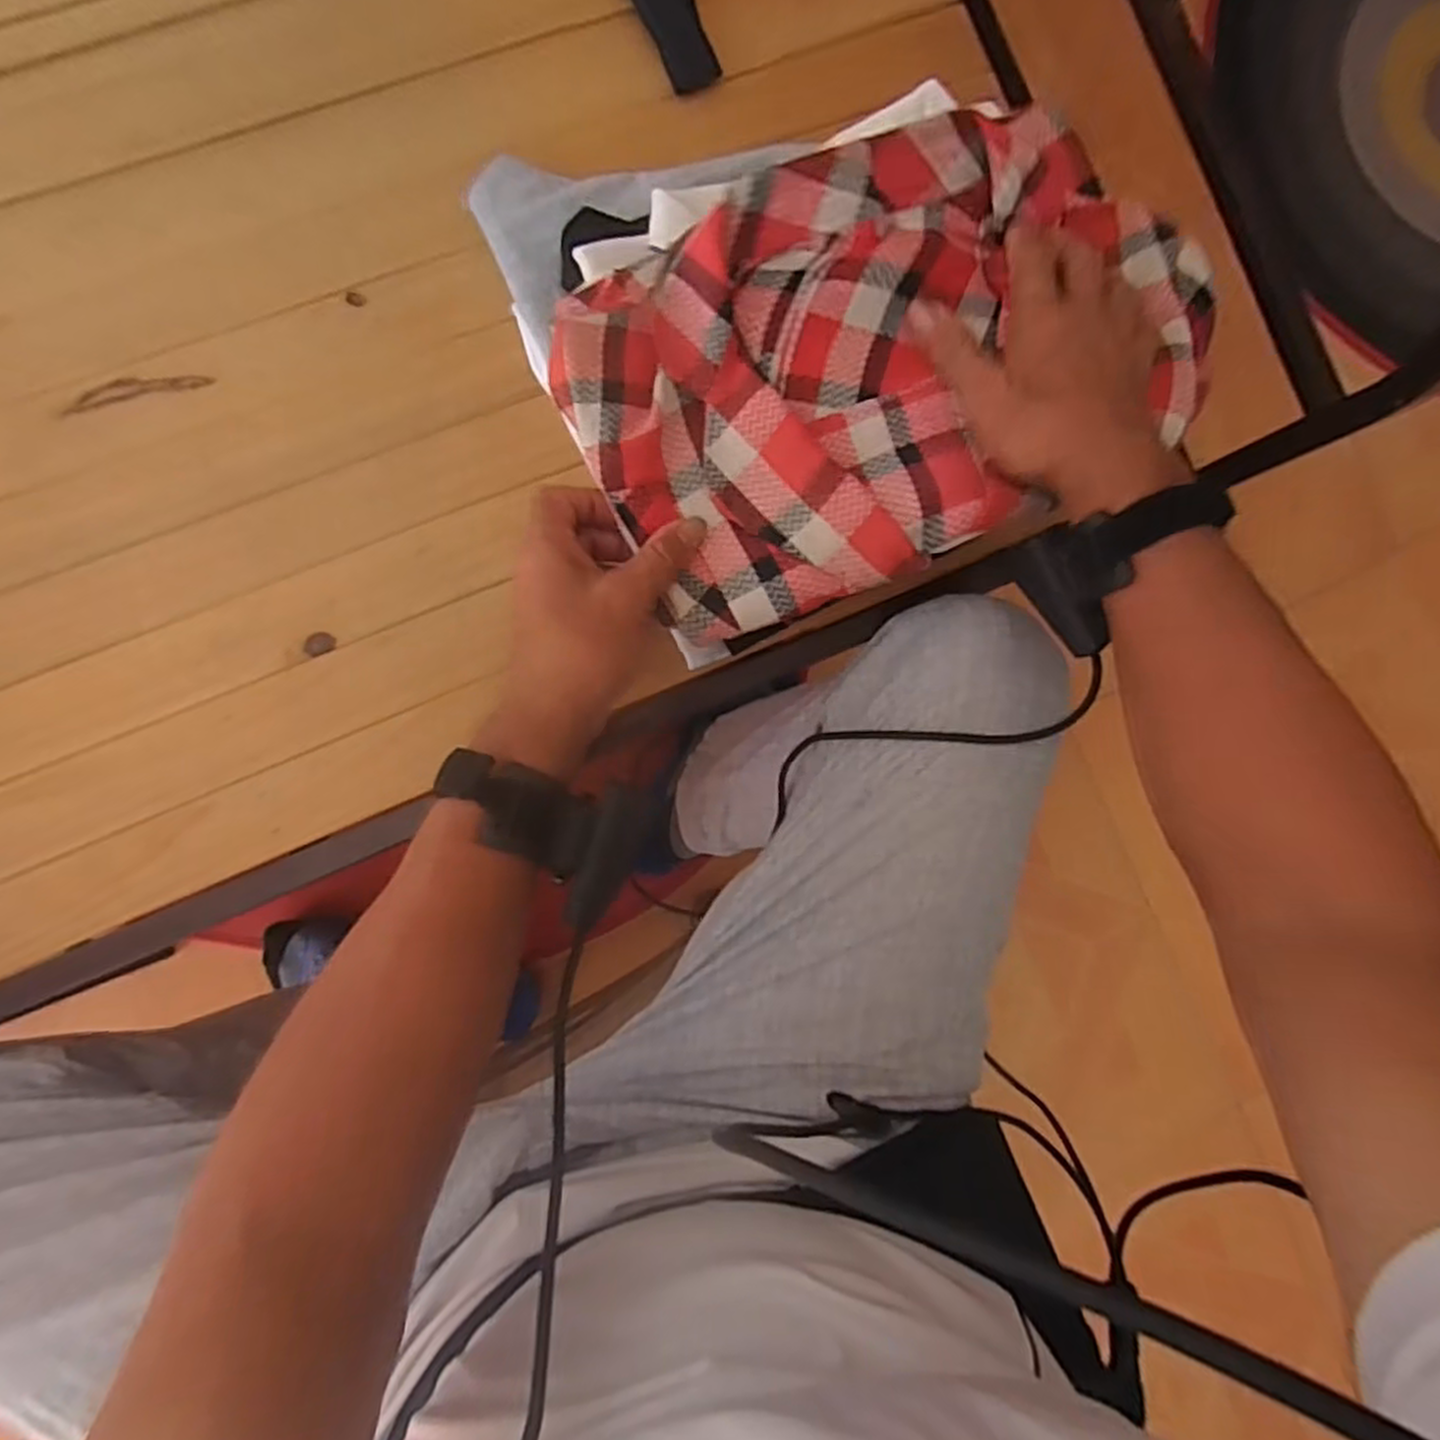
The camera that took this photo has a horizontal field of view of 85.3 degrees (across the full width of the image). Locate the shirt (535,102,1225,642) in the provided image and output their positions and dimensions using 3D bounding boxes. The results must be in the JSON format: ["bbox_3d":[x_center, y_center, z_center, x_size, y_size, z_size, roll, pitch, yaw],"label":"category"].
[{"bbox_3d":[0.101,-0.196,0.413,0.351,0.034,0.199,-27,92,-7],"label":"shirt"}]

